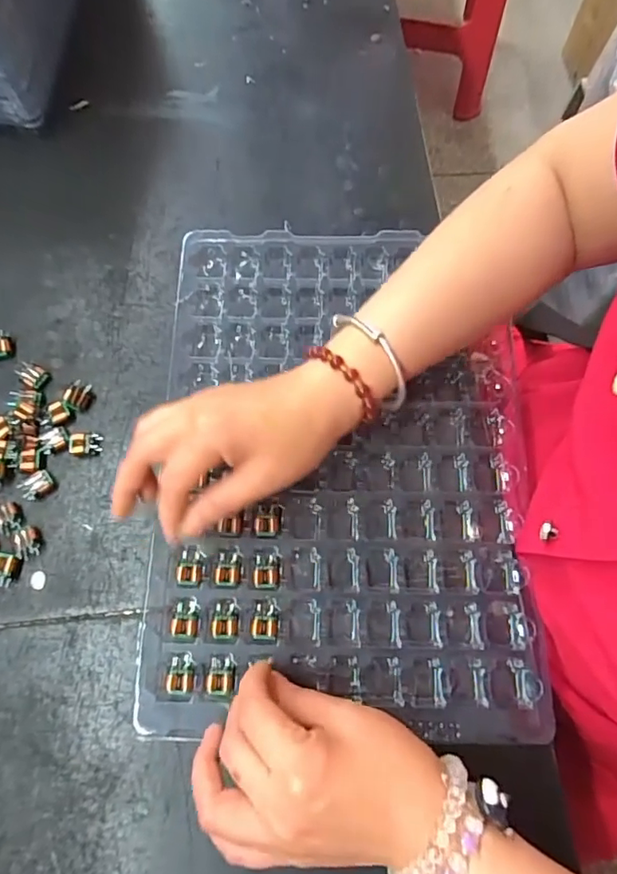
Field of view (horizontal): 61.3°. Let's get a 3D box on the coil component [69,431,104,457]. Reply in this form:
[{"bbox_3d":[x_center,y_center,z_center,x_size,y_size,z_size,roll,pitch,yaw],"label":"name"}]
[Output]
[{"bbox_3d":[-0.153,0.005,0.354,0.021,0.009,0.016,-1,72,-1],"label":"coil component"}]

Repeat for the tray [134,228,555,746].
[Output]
[{"bbox_3d":[0.021,0.010,0.347,0.231,0.025,0.327,2,72,0],"label":"tray"}]

